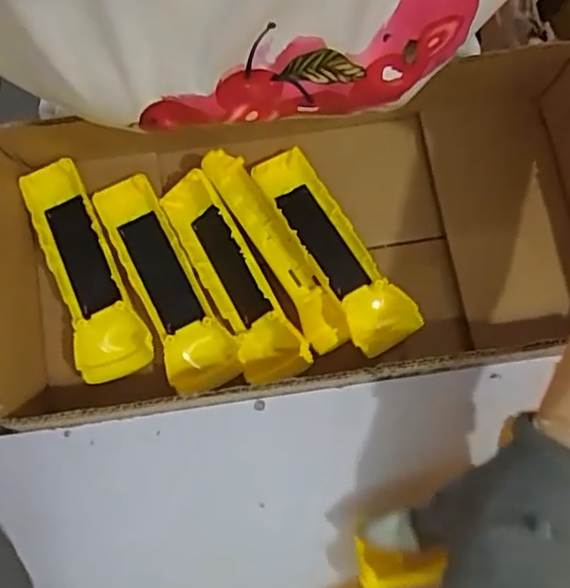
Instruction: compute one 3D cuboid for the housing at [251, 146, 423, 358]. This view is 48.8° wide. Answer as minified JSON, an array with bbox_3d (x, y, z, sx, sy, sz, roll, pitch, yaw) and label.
[{"bbox_3d":[0.033,-0.033,0.457,0.046,0.024,0.162,-31,78,-10],"label":"housing"}]

